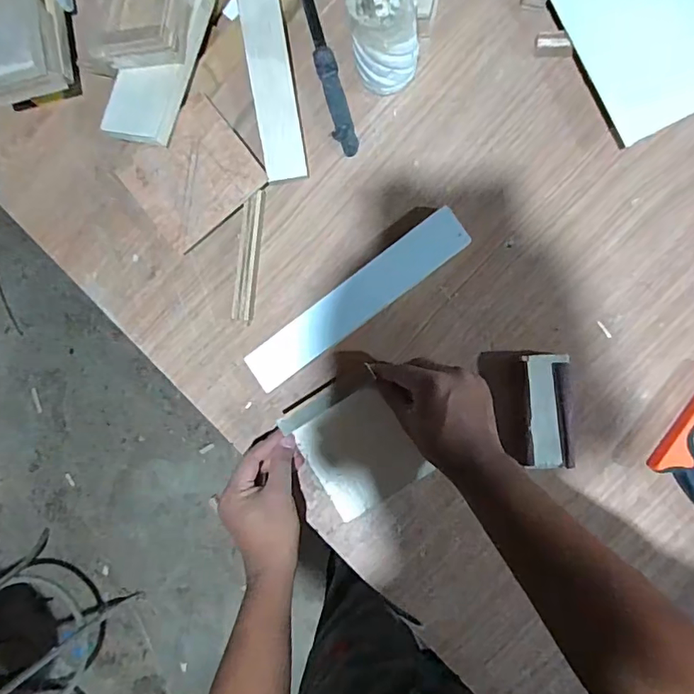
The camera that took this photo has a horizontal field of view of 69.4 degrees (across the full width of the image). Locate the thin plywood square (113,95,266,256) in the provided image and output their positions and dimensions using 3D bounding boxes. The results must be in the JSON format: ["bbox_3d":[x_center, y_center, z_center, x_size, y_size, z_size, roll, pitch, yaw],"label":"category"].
[{"bbox_3d":[-0.163,-0.182,0.529,0.124,0.010,0.115,-39,88,8],"label":"thin plywood square"}]

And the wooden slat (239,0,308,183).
[{"bbox_3d":[-0.078,-0.283,0.510,0.042,0.010,0.216,-11,97,-12],"label":"wooden slat"}]

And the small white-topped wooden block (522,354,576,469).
[{"bbox_3d":[0.192,0.061,0.480,0.043,0.025,0.106,-1,88,8],"label":"small white-topped wooden block"}]

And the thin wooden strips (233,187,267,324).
[{"bbox_3d":[-0.104,-0.095,0.530,0.018,0.022,0.134,6,89,8],"label":"thin wooden strips"}]

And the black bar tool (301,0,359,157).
[{"bbox_3d":[-0.035,-0.353,0.531,0.022,0.021,0.308,-15,86,7],"label":"black bar tool"}]

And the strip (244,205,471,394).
[{"bbox_3d":[0.009,-0.046,0.514,0.253,0.021,0.043,-37,84,5],"label":"strip"}]

